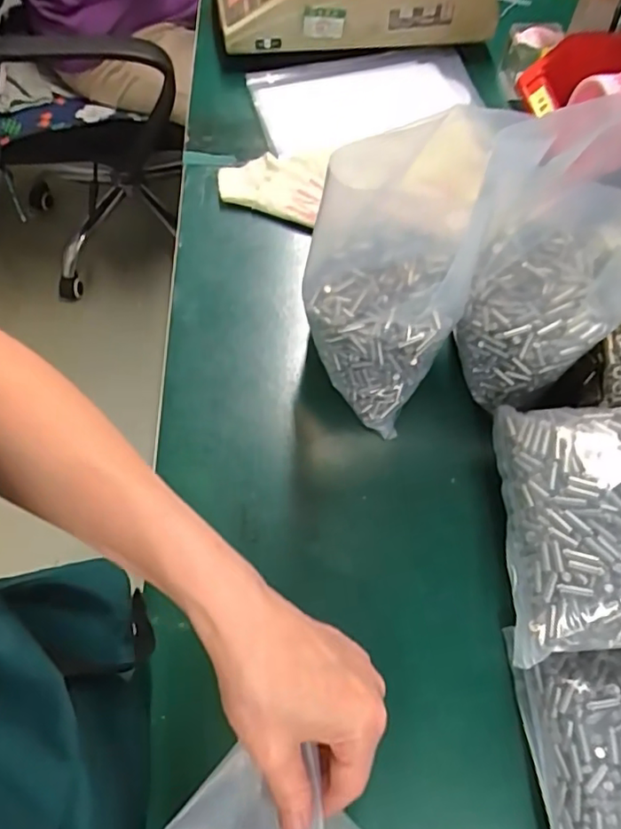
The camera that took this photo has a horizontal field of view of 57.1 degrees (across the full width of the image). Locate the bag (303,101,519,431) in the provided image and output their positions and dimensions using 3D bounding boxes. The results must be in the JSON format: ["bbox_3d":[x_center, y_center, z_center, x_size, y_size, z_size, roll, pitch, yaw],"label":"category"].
[{"bbox_3d":[0.058,-0.112,0.432,0.123,0.210,0.160,19,66,8],"label":"bag"}]

